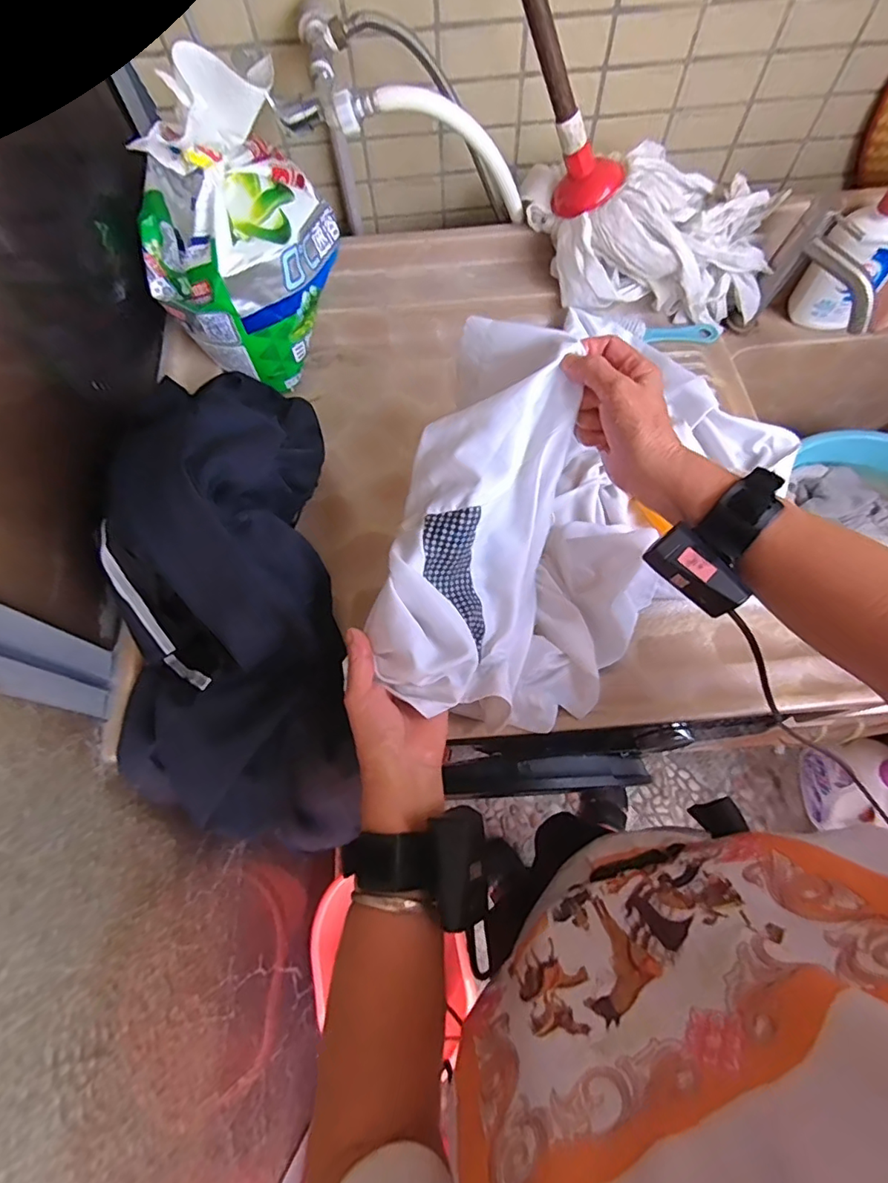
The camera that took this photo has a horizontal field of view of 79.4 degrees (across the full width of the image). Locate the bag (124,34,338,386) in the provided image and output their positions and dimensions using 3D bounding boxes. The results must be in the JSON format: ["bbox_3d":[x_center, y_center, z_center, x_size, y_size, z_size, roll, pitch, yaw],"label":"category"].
[{"bbox_3d":[-0.234,-0.397,0.572,0.187,0.237,0.222,12,71,6],"label":"bag"}]

